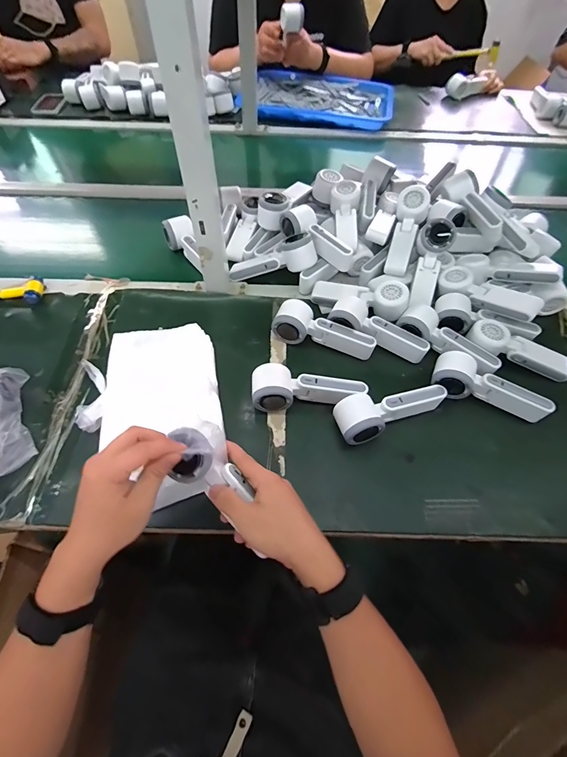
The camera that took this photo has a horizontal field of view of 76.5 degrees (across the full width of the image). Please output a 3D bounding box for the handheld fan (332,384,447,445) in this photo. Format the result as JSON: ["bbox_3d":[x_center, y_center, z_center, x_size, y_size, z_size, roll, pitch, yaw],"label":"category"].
[{"bbox_3d":[0.153,0.044,0.521,0.165,0.055,0.056,-17,59,-13],"label":"handheld fan"}]

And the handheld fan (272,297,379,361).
[{"bbox_3d":[0.069,-0.078,0.599,0.164,0.046,0.060,18,58,10],"label":"handheld fan"}]

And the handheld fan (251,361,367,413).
[{"bbox_3d":[0.036,0.012,0.538,0.161,0.048,0.061,-4,57,-4],"label":"handheld fan"}]

